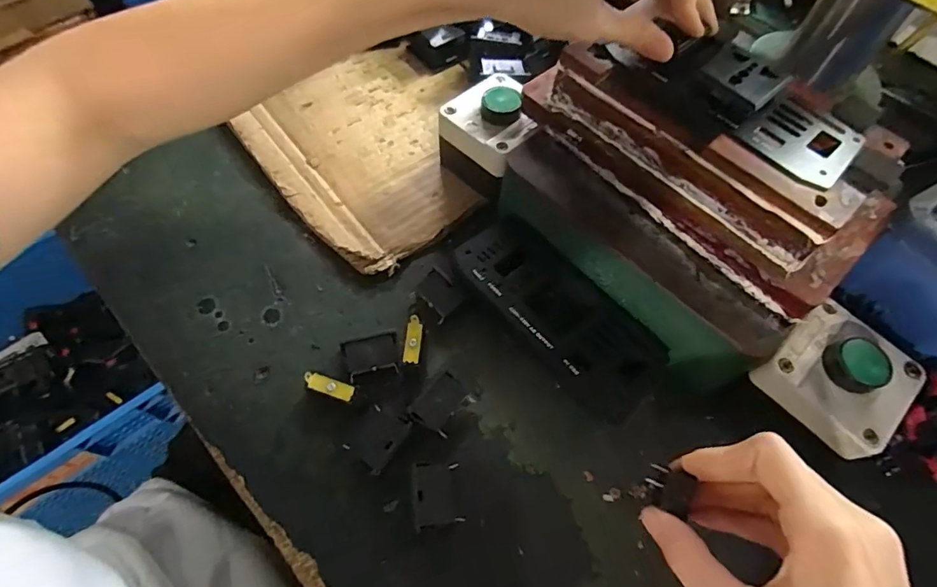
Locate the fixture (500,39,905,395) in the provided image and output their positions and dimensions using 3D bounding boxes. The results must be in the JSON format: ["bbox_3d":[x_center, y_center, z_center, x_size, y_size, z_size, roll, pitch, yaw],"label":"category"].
[{"bbox_3d":[0.125,-0.068,0.314,0.146,0.115,0.211,-36,69,-19],"label":"fixture"}]

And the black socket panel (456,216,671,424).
[{"bbox_3d":[0.057,0.013,0.325,0.147,0.024,0.060,41,68,18],"label":"black socket panel"}]

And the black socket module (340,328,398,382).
[{"bbox_3d":[-0.061,0.041,0.317,0.034,0.013,0.025,-14,63,-9],"label":"black socket module"}]

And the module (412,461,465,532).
[{"bbox_3d":[-0.018,0.112,0.278,0.026,0.007,0.033,-8,63,-6],"label":"module"}]

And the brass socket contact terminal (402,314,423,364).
[{"bbox_3d":[-0.034,0.029,0.309,0.010,0.006,0.029,4,77,2],"label":"brass socket contact terminal"}]

